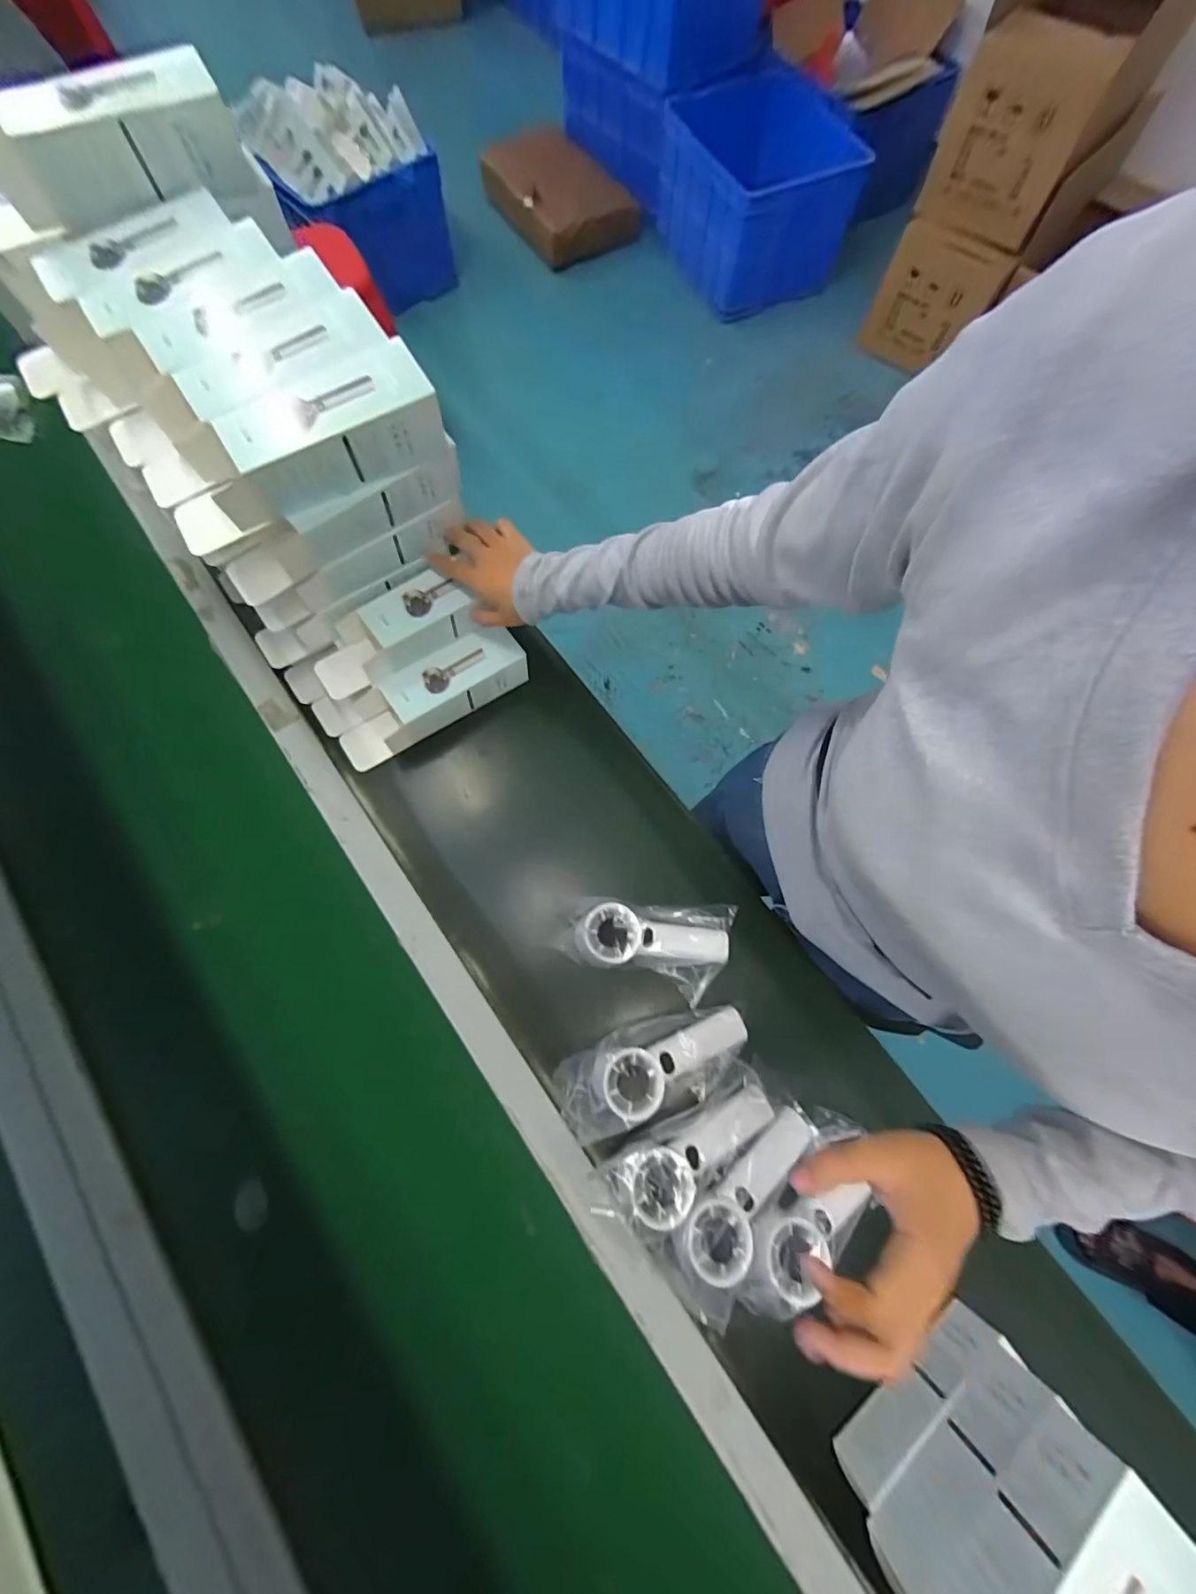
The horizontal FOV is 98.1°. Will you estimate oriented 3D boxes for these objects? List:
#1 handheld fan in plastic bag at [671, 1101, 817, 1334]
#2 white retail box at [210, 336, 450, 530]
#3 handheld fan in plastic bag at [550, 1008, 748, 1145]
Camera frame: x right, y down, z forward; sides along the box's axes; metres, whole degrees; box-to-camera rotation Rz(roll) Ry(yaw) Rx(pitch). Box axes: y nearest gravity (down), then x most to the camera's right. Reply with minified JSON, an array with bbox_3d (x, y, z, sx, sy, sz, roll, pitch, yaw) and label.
[{"bbox_3d":[0.135,0.352,0.461,0.185,0.031,0.055,-37,76,-30],"label":"handheld fan in plastic bag"},{"bbox_3d":[-0.229,-0.292,0.425,0.196,0.059,0.072,-29,75,-9],"label":"white retail box"},{"bbox_3d":[0.056,0.261,0.496,0.196,0.067,0.082,-15,73,-5],"label":"handheld fan in plastic bag"}]

